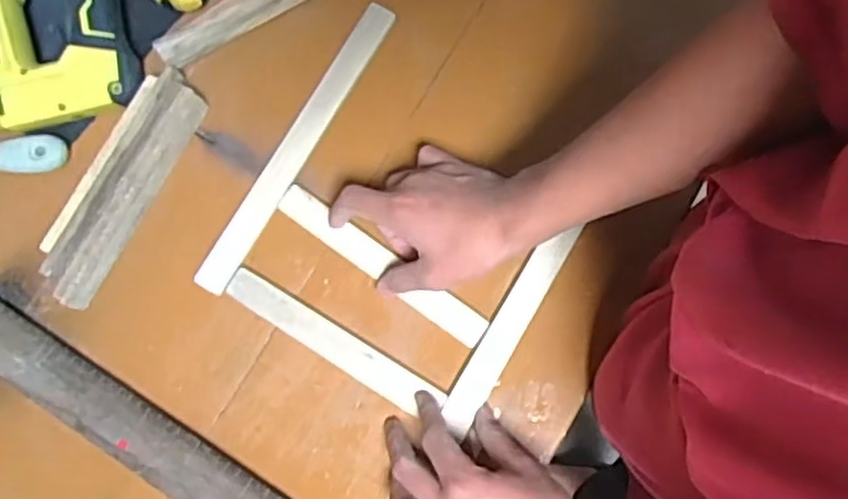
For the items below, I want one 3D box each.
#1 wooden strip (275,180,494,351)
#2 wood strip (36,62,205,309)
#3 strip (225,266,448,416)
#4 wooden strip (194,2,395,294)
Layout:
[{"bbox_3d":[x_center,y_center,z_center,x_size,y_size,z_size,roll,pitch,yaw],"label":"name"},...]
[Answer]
[{"bbox_3d":[-0.036,0.012,0.612,0.204,0.008,0.028,35,82,10],"label":"wooden strip"},{"bbox_3d":[-0.253,-0.053,0.617,0.047,0.015,0.210,30,80,-12],"label":"wood strip"},{"bbox_3d":[-0.078,0.076,0.602,0.196,0.007,0.028,31,82,7],"label":"strip"},{"bbox_3d":[-0.111,-0.092,0.638,0.030,0.008,0.289,30,82,6],"label":"wooden strip"}]

